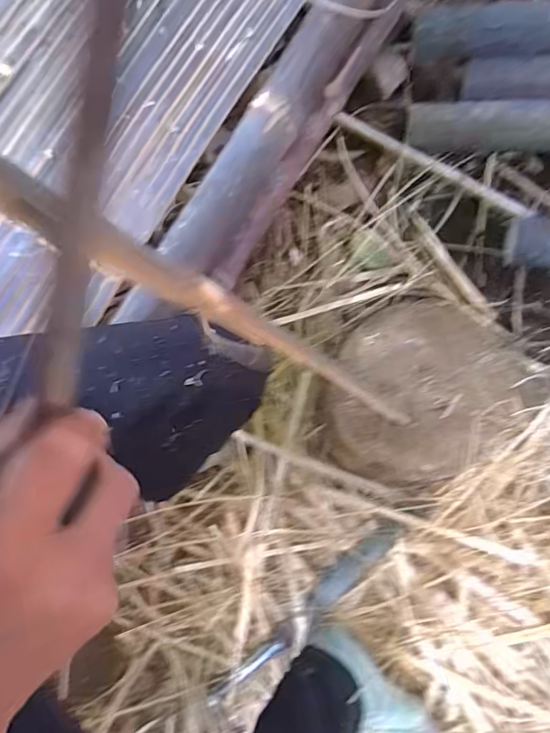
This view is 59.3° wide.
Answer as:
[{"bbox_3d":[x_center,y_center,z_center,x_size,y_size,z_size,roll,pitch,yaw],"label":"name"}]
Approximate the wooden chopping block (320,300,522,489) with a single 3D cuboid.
[{"bbox_3d":[0.198,0.035,0.696,0.246,0.121,0.249,-16,80,-3],"label":"wooden chopping block"}]

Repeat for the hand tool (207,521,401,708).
[{"bbox_3d":[0.049,0.378,0.727,0.374,0.080,0.042,-44,80,-8],"label":"hand tool"}]

